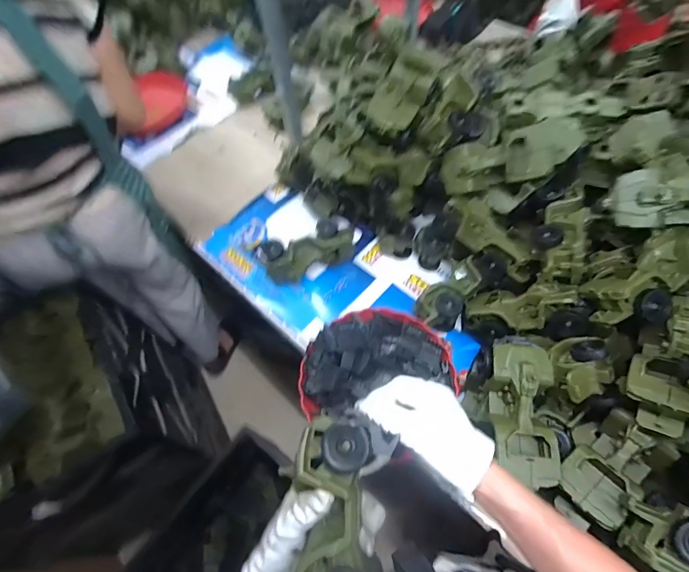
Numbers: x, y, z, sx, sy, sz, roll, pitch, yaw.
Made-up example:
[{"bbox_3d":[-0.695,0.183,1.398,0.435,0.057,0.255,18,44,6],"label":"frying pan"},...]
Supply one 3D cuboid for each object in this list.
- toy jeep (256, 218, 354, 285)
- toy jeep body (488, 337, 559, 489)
[{"bbox_3d":[-0.068,-0.065,0.737,0.185,0.077,0.079,-25,61,-10],"label":"toy jeep"},{"bbox_3d":[0.233,0.162,0.490,0.081,0.064,0.175,3,60,6],"label":"toy jeep body"}]

